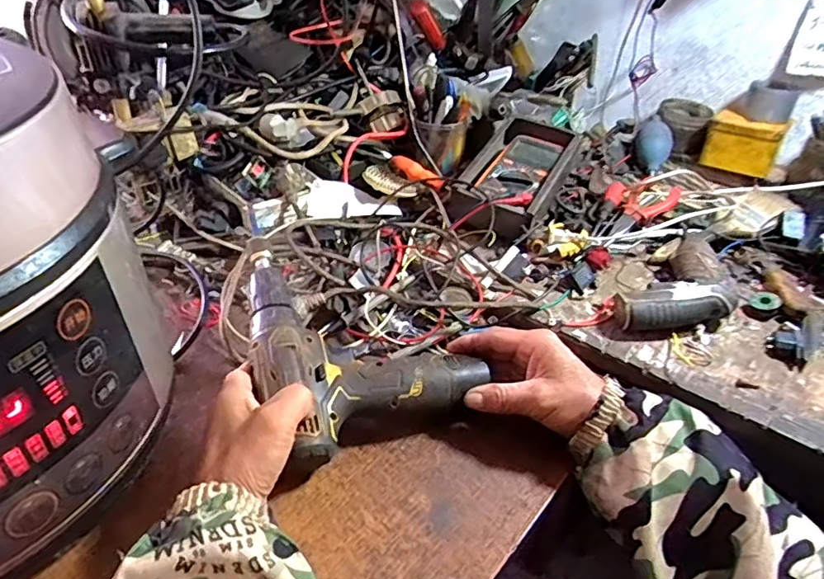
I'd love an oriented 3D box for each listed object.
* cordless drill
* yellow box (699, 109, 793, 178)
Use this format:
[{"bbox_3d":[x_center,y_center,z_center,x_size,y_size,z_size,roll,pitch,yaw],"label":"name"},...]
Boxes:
[{"bbox_3d":[-0.060,0.048,0.500,0.177,0.092,0.196,-19,43,-26],"label":"cordless drill"},{"bbox_3d":[0.543,-0.240,0.913,0.107,0.074,0.072,26,43,28],"label":"yellow box"}]

